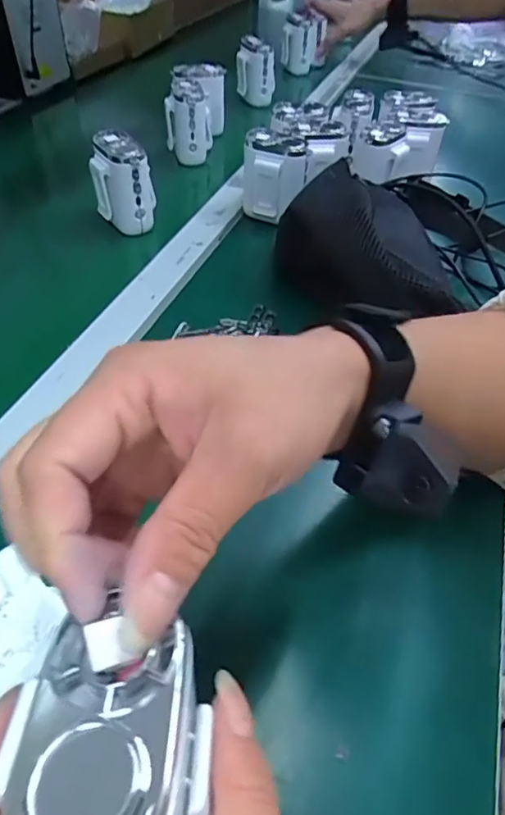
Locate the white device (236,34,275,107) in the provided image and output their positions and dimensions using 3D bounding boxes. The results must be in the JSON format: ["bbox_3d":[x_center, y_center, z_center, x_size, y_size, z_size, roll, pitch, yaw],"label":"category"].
[{"bbox_3d":[0.005,-0.533,0.853,0.062,0.084,0.049,5,46,-1],"label":"white device"}]

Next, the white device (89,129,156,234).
[{"bbox_3d":[-0.133,-0.232,0.552,0.067,0.079,0.052,30,51,22],"label":"white device"}]

